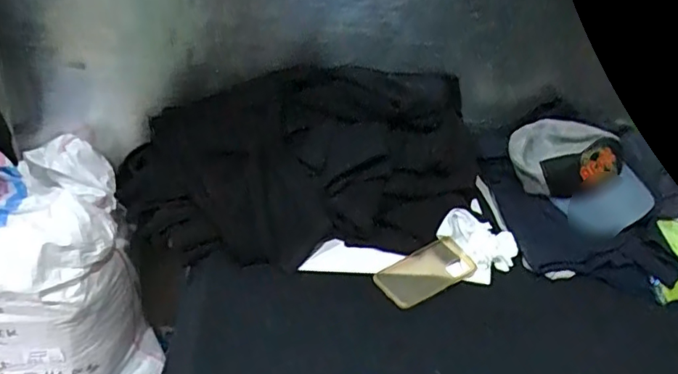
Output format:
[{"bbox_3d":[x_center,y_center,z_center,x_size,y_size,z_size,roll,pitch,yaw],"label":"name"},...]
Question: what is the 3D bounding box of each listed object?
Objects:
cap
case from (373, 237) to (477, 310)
[{"bbox_3d":[0.419,-0.024,0.985,0.244,0.128,0.172,21,36,19],"label":"cap"},{"bbox_3d":[0.139,0.138,0.886,0.154,0.010,0.074,-24,69,-20],"label":"case"}]

